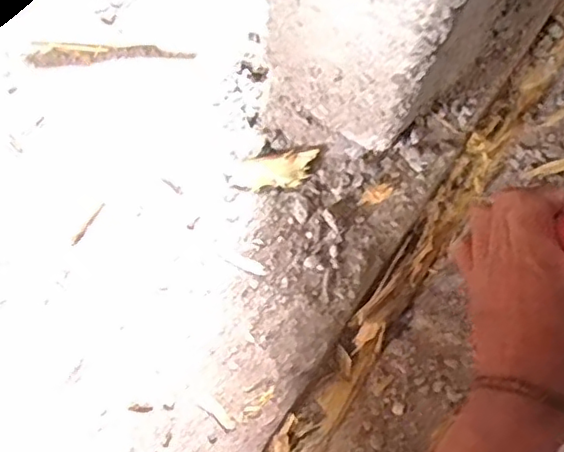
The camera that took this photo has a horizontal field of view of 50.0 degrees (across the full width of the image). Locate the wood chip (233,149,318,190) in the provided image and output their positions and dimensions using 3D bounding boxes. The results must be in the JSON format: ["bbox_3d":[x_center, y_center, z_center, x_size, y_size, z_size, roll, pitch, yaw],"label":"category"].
[{"bbox_3d":[-0.005,-0.043,0.478,0.068,0.015,0.024,-11,75,13],"label":"wood chip"}]

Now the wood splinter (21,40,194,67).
[{"bbox_3d":[-0.145,-0.147,0.510,0.136,0.012,0.017,-4,75,-3],"label":"wood splinter"}]

